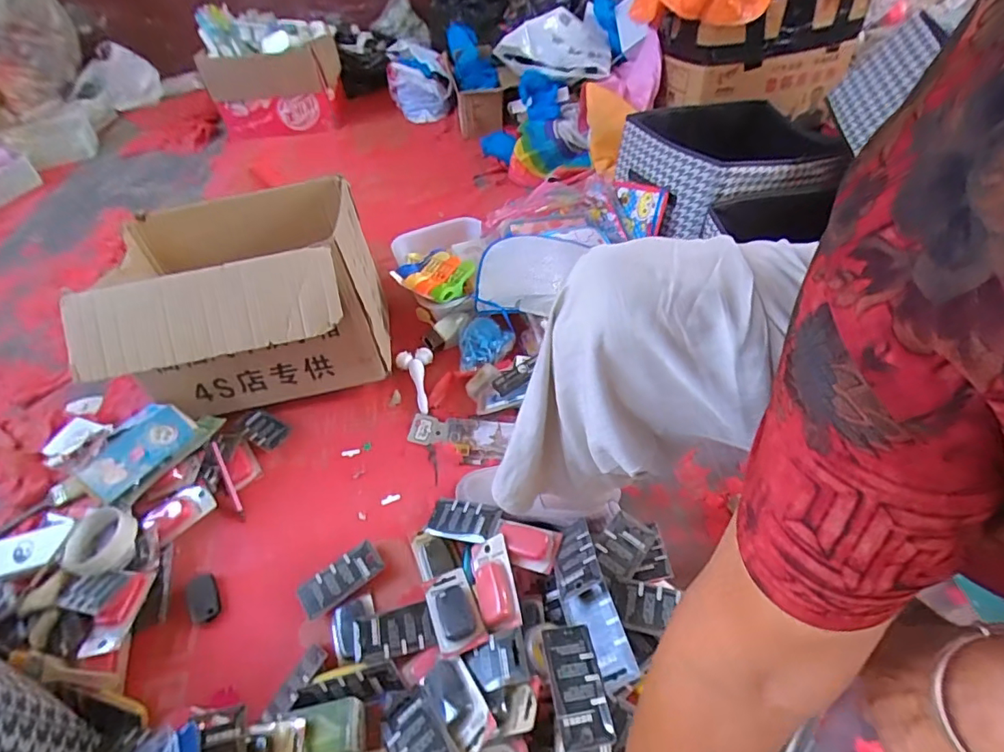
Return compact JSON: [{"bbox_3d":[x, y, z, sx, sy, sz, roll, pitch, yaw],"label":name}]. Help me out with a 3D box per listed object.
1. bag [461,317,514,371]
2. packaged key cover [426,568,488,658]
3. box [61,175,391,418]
[{"bbox_3d":[-0.032,-0.055,0.920,0.089,0.033,0.117,11,49,15],"label":"bag"},{"bbox_3d":[-0.060,0.287,0.620,0.057,0.017,0.104,-20,32,-12],"label":"packaged key cover"},{"bbox_3d":[-0.415,-0.126,0.869,0.382,0.285,0.378,-13,47,-6],"label":"box"}]

